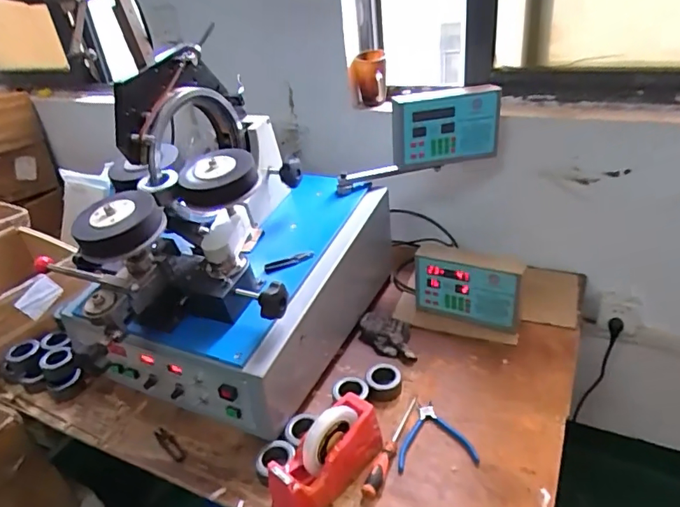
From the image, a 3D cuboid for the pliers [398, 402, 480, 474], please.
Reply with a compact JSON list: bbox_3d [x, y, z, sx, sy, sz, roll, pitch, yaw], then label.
[{"bbox_3d":[0.159,0.313,0.869,0.130,0.013,0.132,-6,32,1],"label":"pliers"}]

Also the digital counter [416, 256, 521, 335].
[{"bbox_3d":[0.271,0.083,1.086,0.224,0.140,0.038,14,38,30],"label":"digital counter"}]

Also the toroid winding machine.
[{"bbox_3d":[-0.180,-0.055,1.028,0.416,0.597,0.659,5,34,18],"label":"toroid winding machine"}]

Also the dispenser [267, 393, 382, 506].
[{"bbox_3d":[-0.024,0.317,0.793,0.084,0.111,0.197,22,42,38],"label":"dispenser"}]

